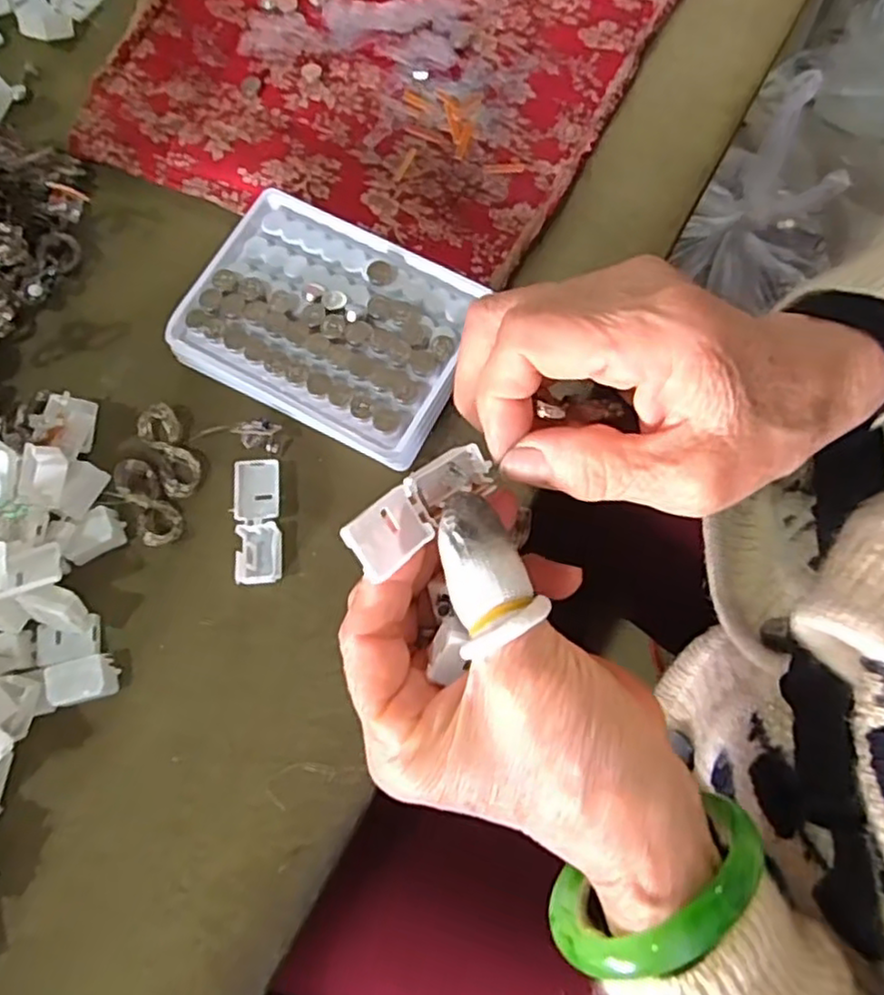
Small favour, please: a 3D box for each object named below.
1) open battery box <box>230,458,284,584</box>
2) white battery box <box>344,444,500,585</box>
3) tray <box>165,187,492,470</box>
[{"bbox_3d":[-0.083,0.011,0.312,0.019,0.012,0.055,-4,73,1],"label":"open battery box"},{"bbox_3d":[-0.007,0.003,0.212,0.018,0.011,0.054,42,59,14],"label":"white battery box"},{"bbox_3d":[-0.053,-0.083,0.325,0.133,0.019,0.095,28,76,10],"label":"tray"}]

